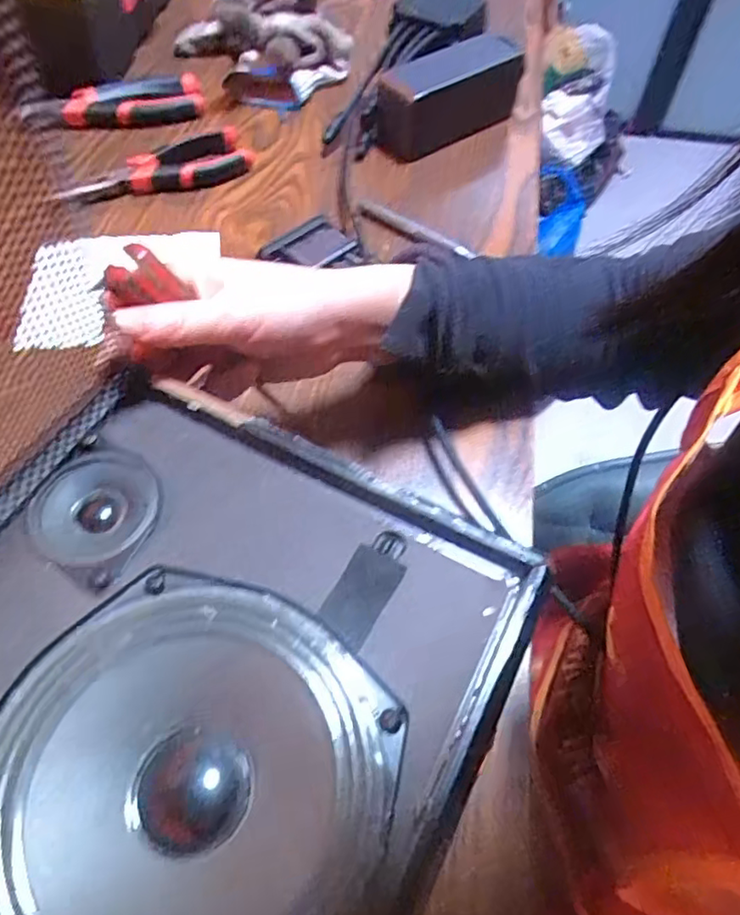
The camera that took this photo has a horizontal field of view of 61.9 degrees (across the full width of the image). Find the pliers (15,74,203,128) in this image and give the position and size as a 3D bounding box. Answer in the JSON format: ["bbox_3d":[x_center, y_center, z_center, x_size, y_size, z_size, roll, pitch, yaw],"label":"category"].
[{"bbox_3d":[-0.224,-0.310,0.548,0.151,0.021,0.064,-18,59,-13],"label":"pliers"}]

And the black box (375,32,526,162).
[{"bbox_3d":[0.065,-0.306,0.521,0.136,0.058,0.054,-36,65,-22],"label":"black box"}]

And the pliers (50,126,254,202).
[{"bbox_3d":[-0.175,-0.237,0.505,0.153,0.018,0.059,-18,59,-12],"label":"pliers"}]

